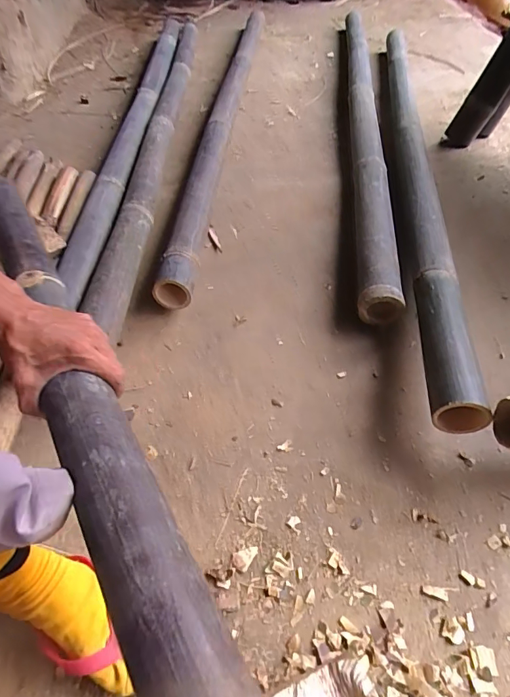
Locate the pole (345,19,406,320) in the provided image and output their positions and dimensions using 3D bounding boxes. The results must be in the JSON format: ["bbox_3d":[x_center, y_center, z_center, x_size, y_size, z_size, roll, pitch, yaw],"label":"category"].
[{"bbox_3d":[0.254,-0.518,0.998,0.075,0.088,1.107,3,52,6],"label":"pole"}]

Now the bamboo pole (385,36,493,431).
[{"bbox_3d":[0.307,-0.341,0.837,0.074,0.078,1.071,4,52,6],"label":"bamboo pole"}]

